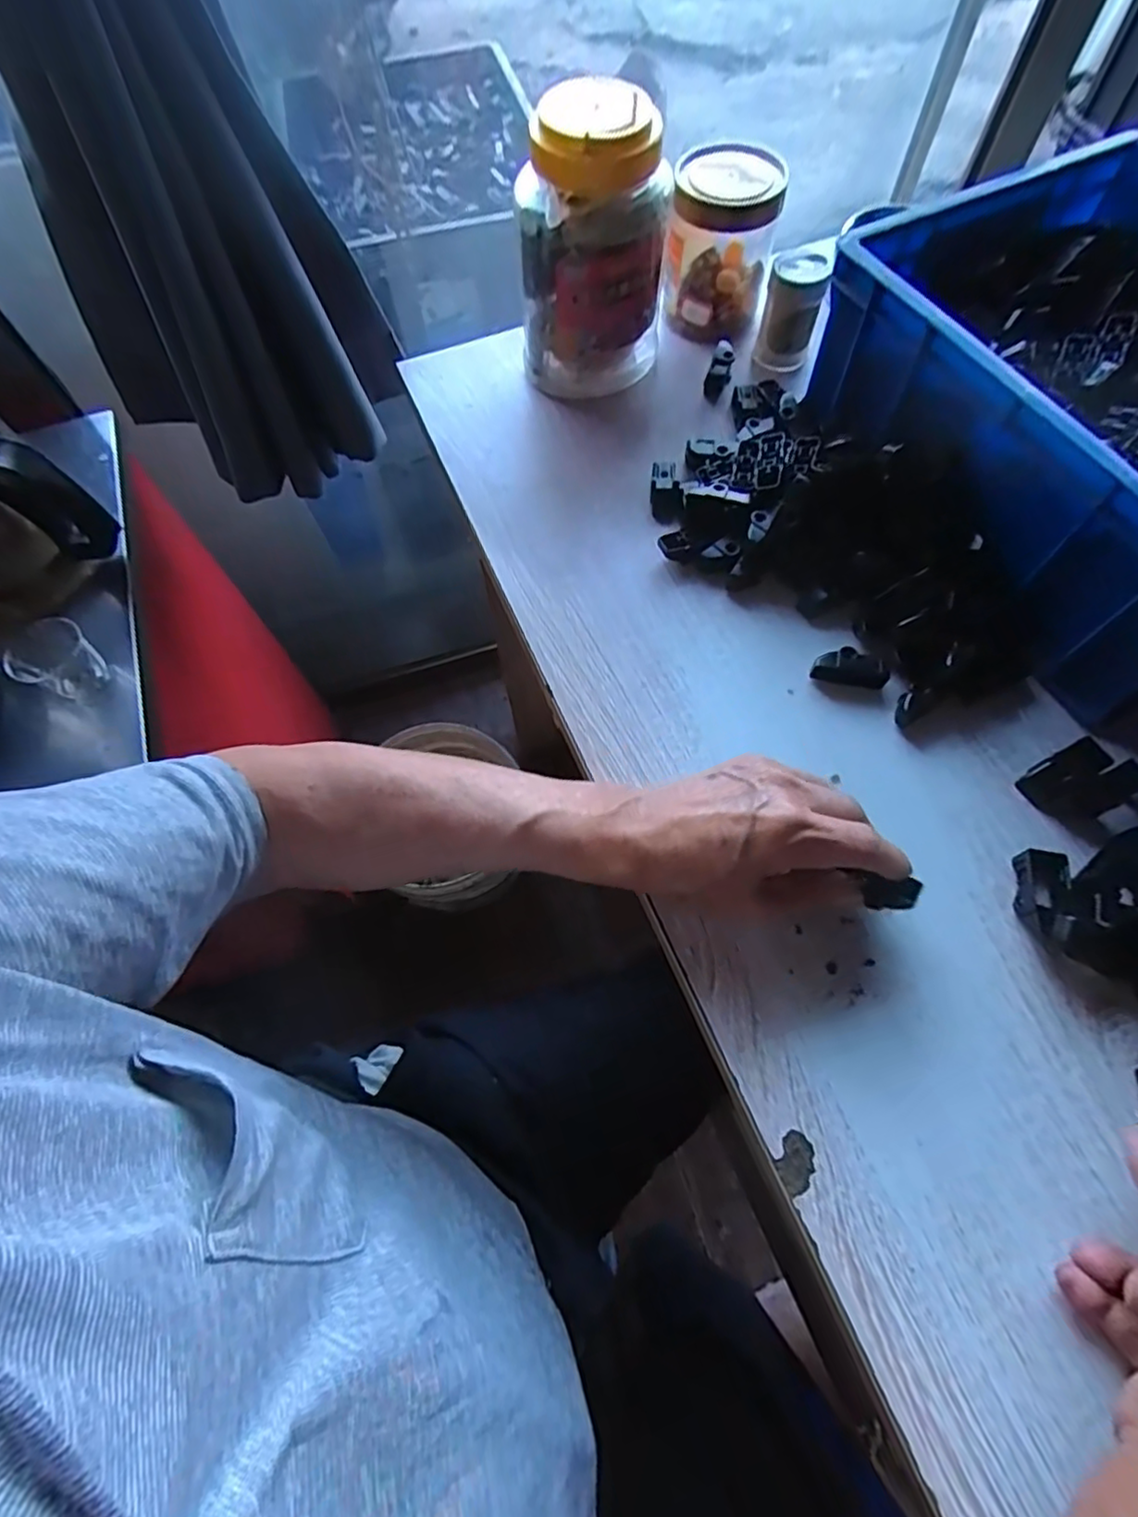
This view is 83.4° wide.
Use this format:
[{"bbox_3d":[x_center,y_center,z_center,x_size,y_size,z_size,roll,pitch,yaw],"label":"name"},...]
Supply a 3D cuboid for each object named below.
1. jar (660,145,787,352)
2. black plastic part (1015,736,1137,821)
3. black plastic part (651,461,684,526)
[{"bbox_3d":[0.123,-0.412,0.524,0.083,0.108,0.091,9,67,6],"label":"jar"},{"bbox_3d":[0.302,0.014,0.376,0.054,0.018,0.041,-24,68,-9],"label":"black plastic part"},{"bbox_3d":[0.074,-0.203,0.484,0.023,0.013,0.058,-1,66,2],"label":"black plastic part"}]

